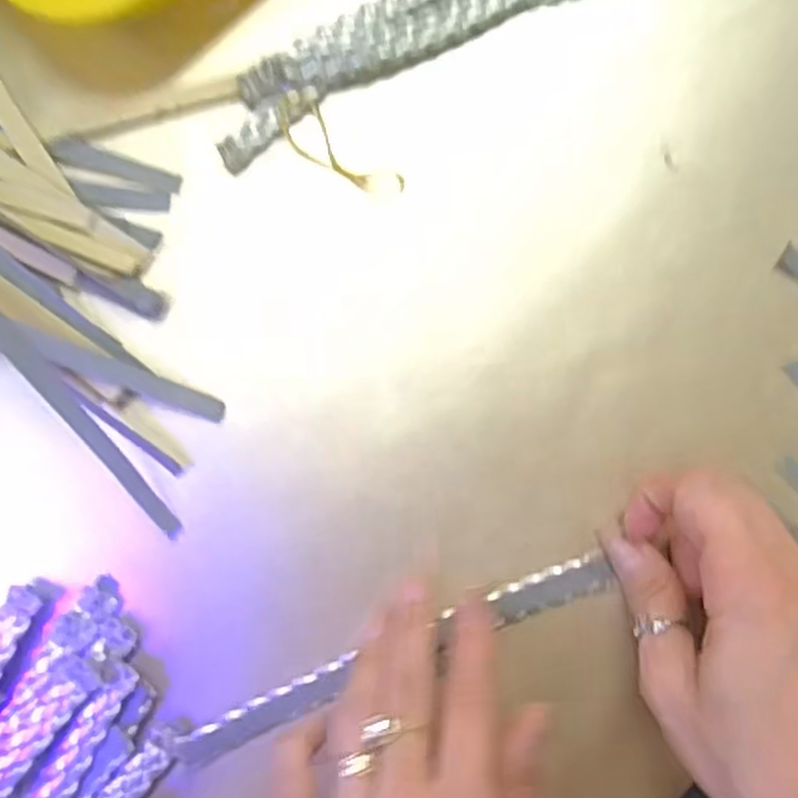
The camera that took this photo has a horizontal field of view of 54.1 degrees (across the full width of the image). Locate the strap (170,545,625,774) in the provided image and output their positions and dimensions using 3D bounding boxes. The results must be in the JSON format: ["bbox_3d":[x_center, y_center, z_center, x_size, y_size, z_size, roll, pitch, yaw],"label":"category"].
[{"bbox_3d":[0.000,0.096,0.292,0.171,0.006,0.016,-21,88,-4],"label":"strap"}]

